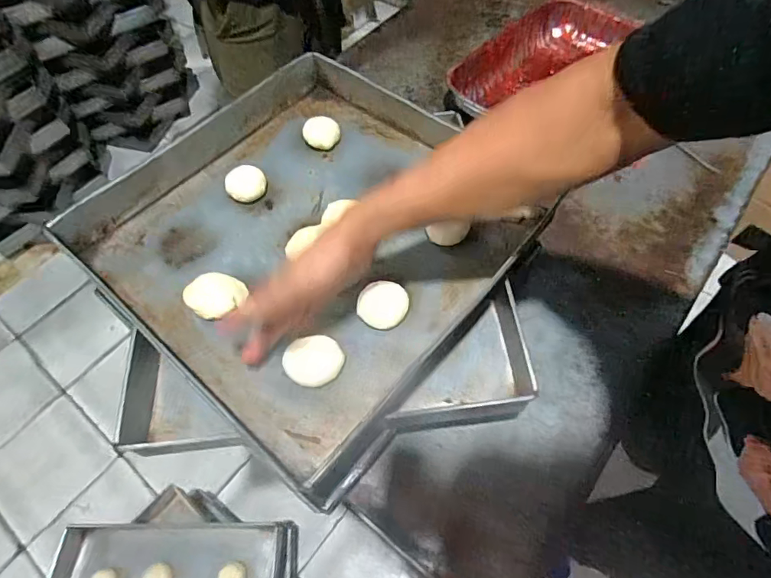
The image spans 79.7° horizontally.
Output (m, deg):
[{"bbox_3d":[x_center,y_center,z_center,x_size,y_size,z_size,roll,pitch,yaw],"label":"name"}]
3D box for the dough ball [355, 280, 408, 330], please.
[{"bbox_3d":[-0.003,0.018,0.526,0.056,0.026,0.048,3,60,5],"label":"dough ball"}]

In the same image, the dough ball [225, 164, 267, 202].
[{"bbox_3d":[-0.190,-0.141,0.636,0.052,0.034,0.047,-26,62,-12],"label":"dough ball"}]

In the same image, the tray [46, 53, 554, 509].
[{"bbox_3d":[-0.116,-0.096,0.596,0.517,0.066,0.449,37,64,21],"label":"tray"}]

